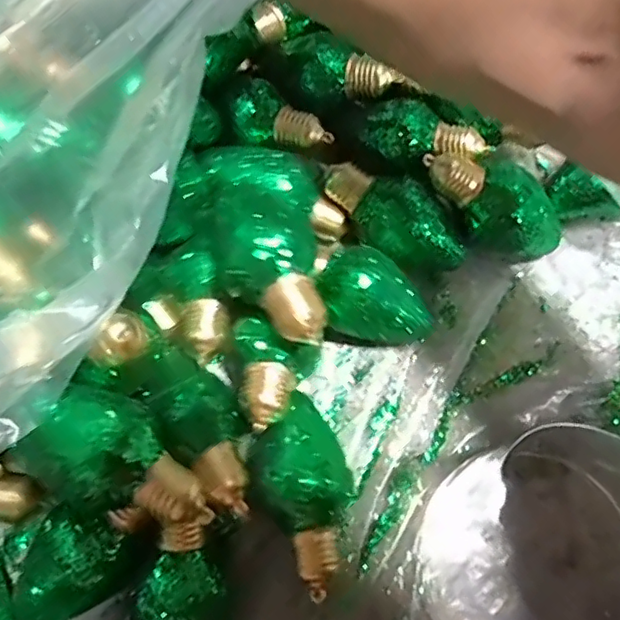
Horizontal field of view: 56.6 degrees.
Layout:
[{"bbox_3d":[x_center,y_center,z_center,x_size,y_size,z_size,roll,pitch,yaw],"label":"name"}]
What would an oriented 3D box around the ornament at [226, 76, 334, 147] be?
[{"bbox_3d":[-0.024,-0.118,0.358,0.075,0.031,0.030,26,75,5],"label":"ornament"}]

